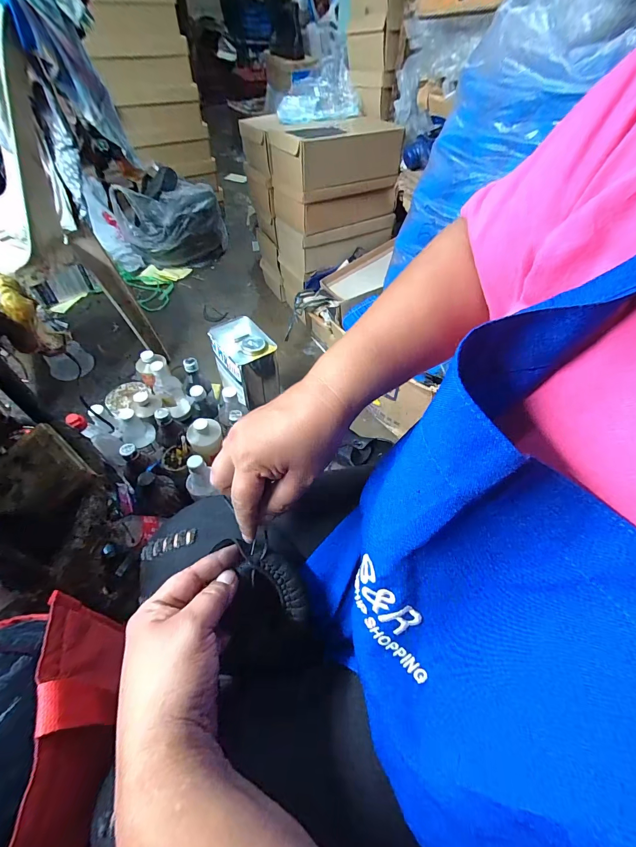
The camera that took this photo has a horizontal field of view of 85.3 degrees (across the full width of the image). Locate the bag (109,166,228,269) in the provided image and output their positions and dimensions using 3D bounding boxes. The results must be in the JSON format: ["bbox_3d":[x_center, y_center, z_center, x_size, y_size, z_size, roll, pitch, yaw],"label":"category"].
[{"bbox_3d":[-0.578,-0.811,1.383,0.397,0.252,0.295,-15,55,-14],"label":"bag"}]

